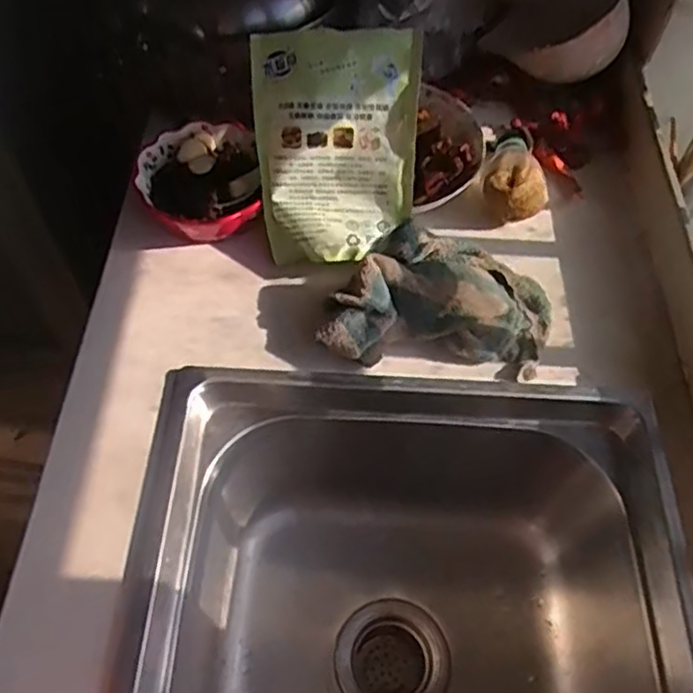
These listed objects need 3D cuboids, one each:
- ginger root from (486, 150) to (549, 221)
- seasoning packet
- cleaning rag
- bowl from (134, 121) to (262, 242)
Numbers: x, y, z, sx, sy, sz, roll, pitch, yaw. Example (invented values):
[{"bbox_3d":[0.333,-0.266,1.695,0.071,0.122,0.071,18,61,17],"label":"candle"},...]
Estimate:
[{"bbox_3d":[0.168,-0.157,0.688,0.056,0.055,0.054,2,58,-3],"label":"ginger root"},{"bbox_3d":[-0.010,-0.179,0.624,0.149,0.205,0.055,0,17,1],"label":"seasoning packet"},{"bbox_3d":[0.090,-0.040,0.612,0.182,0.054,0.155,17,59,6],"label":"cleaning rag"},{"bbox_3d":[-0.144,-0.164,0.685,0.119,0.041,0.135,-6,59,-8],"label":"bowl"}]

